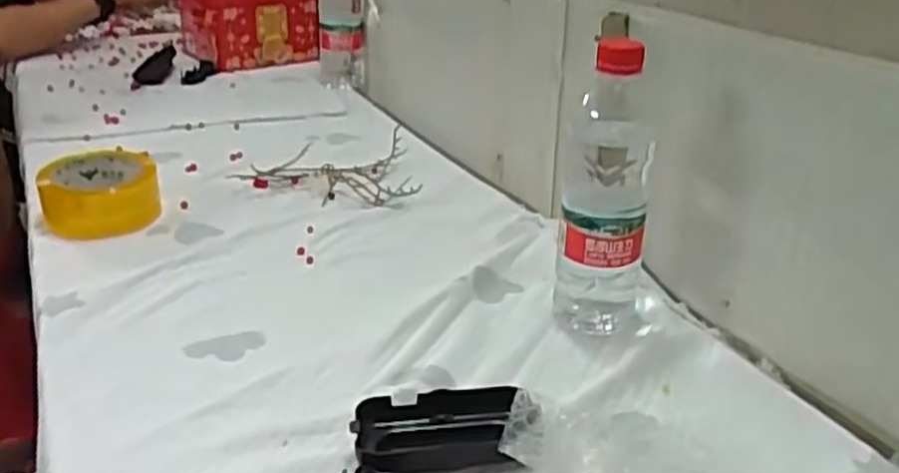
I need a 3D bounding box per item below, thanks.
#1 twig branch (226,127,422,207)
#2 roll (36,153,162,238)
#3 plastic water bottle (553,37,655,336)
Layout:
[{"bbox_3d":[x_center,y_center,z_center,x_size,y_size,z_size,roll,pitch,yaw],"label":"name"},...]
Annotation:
[{"bbox_3d":[-0.134,-0.073,0.864,0.194,0.032,0.123,-7,26,-15],"label":"twig branch"},{"bbox_3d":[-0.346,-0.042,0.785,0.108,0.051,0.104,-9,26,-18],"label":"roll"},{"bbox_3d":[0.117,-0.033,0.581,0.069,0.209,0.066,3,25,7],"label":"plastic water bottle"}]

